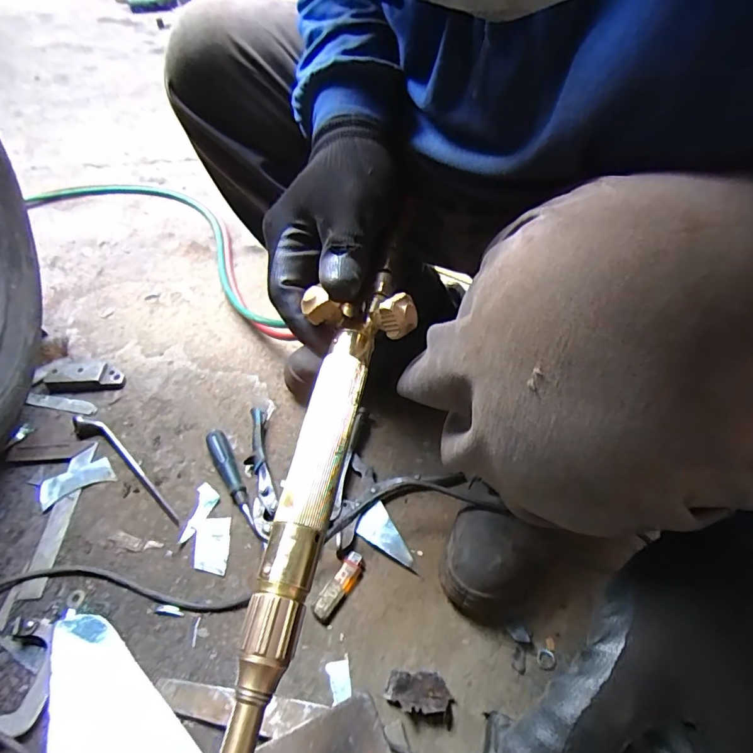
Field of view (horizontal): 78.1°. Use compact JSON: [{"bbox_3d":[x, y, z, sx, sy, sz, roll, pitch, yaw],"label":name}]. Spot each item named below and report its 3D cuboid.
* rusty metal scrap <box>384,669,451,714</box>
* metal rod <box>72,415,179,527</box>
[{"bbox_3d":[0.040,0.308,0.454,0.060,0.018,0.034,-1,47,0],"label":"rusty metal scrap"},{"bbox_3d":[-0.338,0.119,0.622,0.241,0.019,0.032,32,55,26],"label":"metal rod"}]

